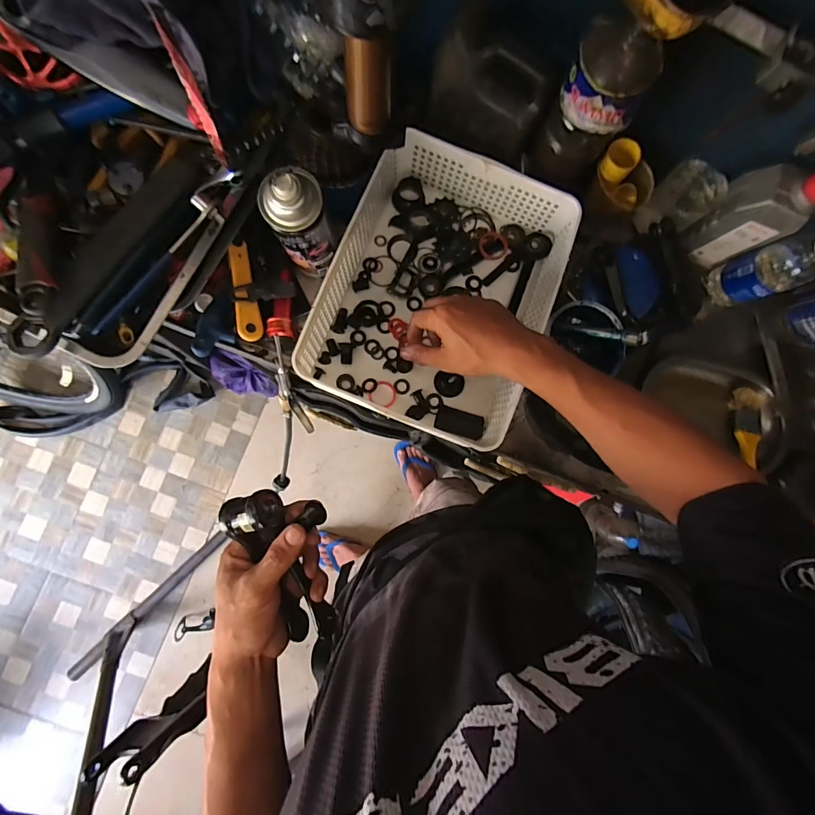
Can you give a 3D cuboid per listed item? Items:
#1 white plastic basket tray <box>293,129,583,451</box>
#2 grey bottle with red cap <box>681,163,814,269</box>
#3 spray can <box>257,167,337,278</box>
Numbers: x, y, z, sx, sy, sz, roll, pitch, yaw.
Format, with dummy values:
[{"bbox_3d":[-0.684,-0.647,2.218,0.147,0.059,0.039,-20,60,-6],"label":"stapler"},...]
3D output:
[{"bbox_3d":[0.039,-0.143,0.509,0.247,0.086,0.331,22,83,-4],"label":"white plastic basket tray"},{"bbox_3d":[0.425,-0.236,0.514,0.082,0.154,0.049,32,83,-2],"label":"grey bottle with red cap"},{"bbox_3d":[-0.118,-0.197,0.449,0.058,0.155,0.057,1,85,-6],"label":"spray can"}]

